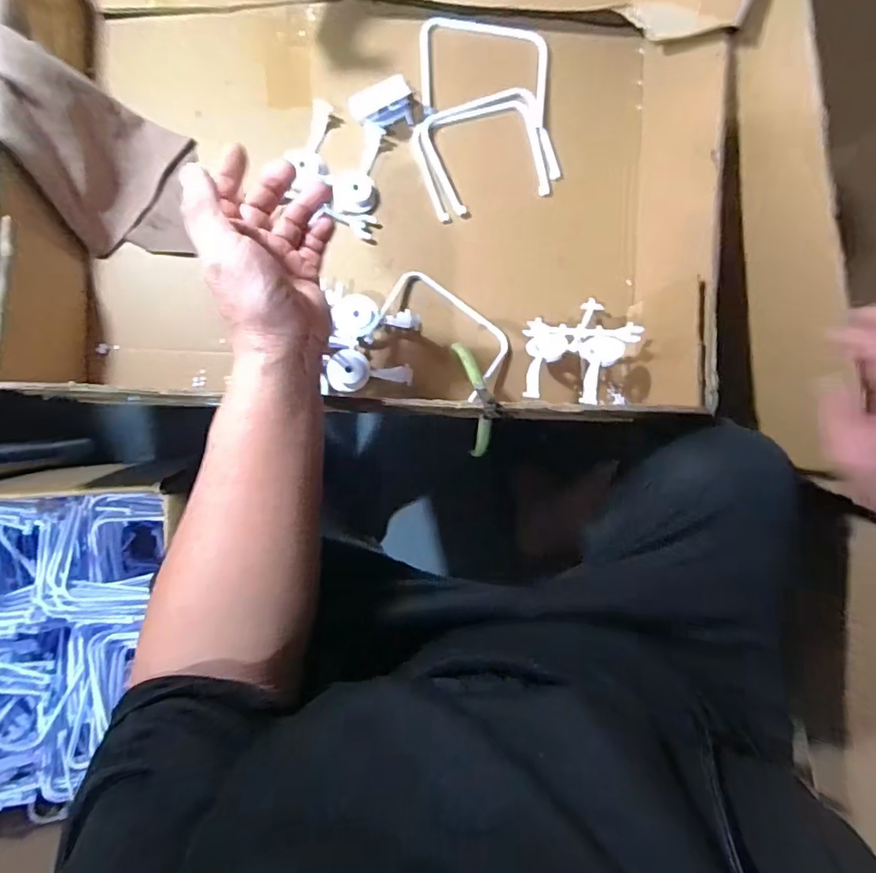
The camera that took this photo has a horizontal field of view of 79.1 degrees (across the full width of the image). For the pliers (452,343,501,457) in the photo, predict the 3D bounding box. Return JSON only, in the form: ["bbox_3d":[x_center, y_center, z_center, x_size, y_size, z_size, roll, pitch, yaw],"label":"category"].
[{"bbox_3d":[0.036,-0.032,0.453,0.015,0.071,0.102,-12,93,-9],"label":"pliers"}]

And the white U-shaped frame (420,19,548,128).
[{"bbox_3d":[0.050,-0.390,0.567,0.138,0.007,0.100,1,91,-9],"label":"white U-shaped frame"}]

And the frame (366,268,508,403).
[{"bbox_3d":[0.005,-0.106,0.557,0.137,0.014,0.099,29,73,-10],"label":"frame"}]

